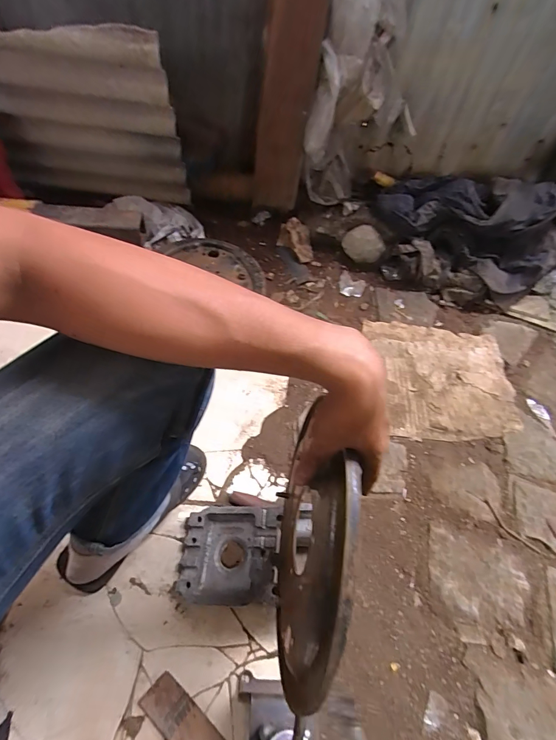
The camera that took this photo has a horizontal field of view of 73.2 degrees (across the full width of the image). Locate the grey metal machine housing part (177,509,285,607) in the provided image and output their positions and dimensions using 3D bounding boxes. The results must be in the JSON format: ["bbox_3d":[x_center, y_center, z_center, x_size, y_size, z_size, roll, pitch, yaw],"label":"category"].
[{"bbox_3d":[-0.074,0.289,0.586,0.164,0.044,0.137,-5,53,13],"label":"grey metal machine housing part"}]

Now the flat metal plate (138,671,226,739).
[{"bbox_3d":[-0.121,0.462,0.484,0.126,0.005,0.048,36,59,19],"label":"flat metal plate"}]

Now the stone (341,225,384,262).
[{"bbox_3d":[0.224,-0.325,0.996,0.108,0.093,0.057,15,55,2],"label":"stone"}]

